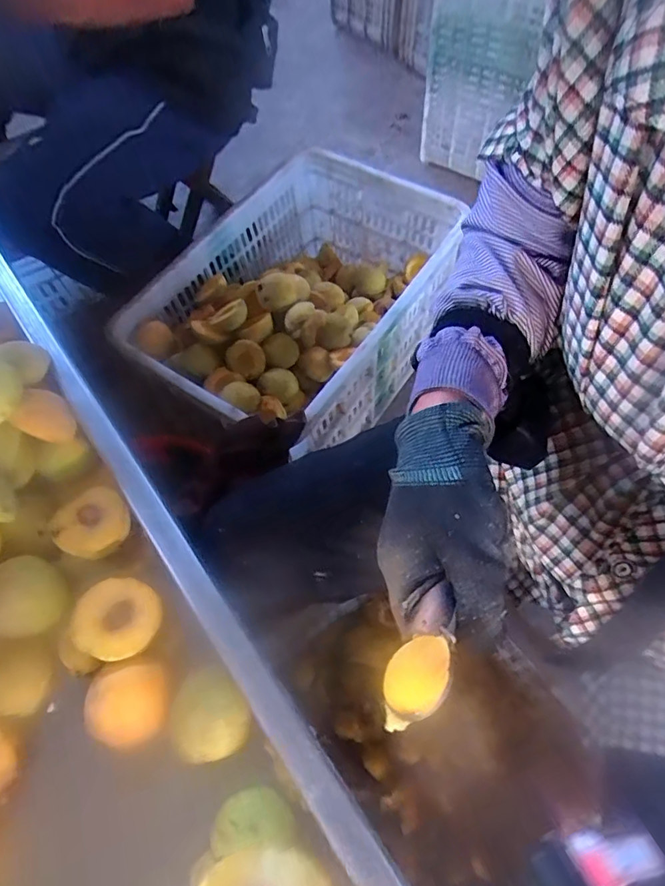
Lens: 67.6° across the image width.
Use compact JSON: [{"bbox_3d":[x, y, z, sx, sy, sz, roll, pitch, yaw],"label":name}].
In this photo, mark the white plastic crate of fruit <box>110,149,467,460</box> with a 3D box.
[{"bbox_3d":[-0.040,-0.199,0.842,0.338,0.251,0.504,34,68,19],"label":"white plastic crate of fruit"}]

